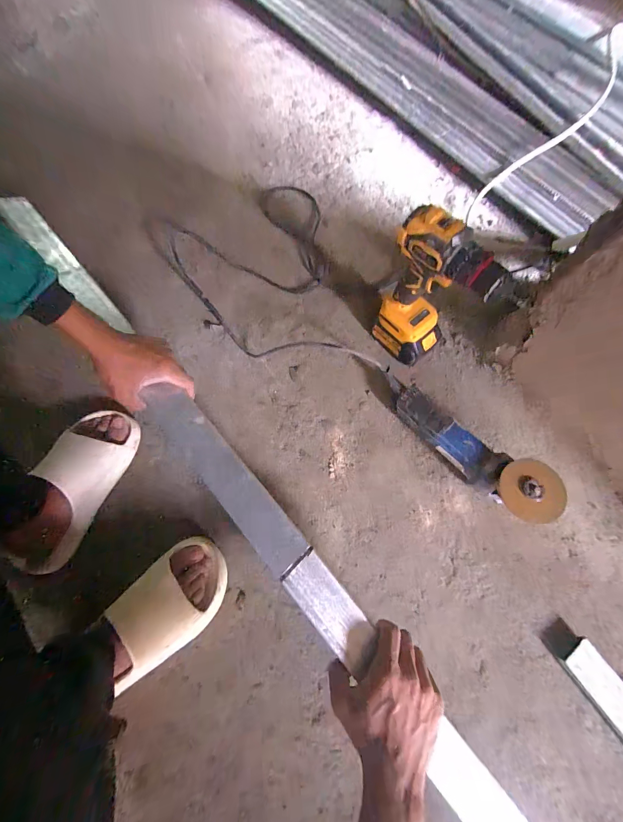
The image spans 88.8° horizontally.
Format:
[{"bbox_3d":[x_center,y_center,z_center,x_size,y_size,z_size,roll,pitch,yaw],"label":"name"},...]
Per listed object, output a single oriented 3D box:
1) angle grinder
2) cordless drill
[{"bbox_3d":[0.238,0.047,0.503,0.071,0.099,0.291,-41,76,-11],"label":"angle grinder"},{"bbox_3d":[0.177,-0.173,0.480,0.083,0.257,0.164,-37,75,-10],"label":"cordless drill"}]

